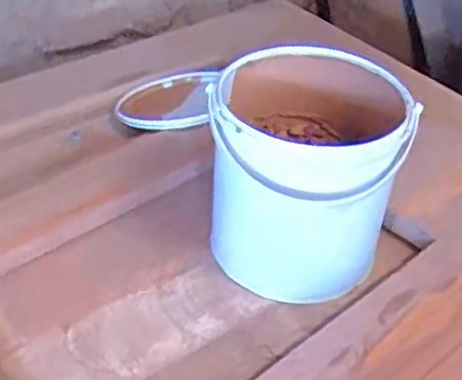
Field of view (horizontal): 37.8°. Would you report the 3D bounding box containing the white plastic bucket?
[{"bbox_3d":[0.074,0.000,0.674,0.177,0.227,0.167,3,40,-3],"label":"white plastic bucket"}]

